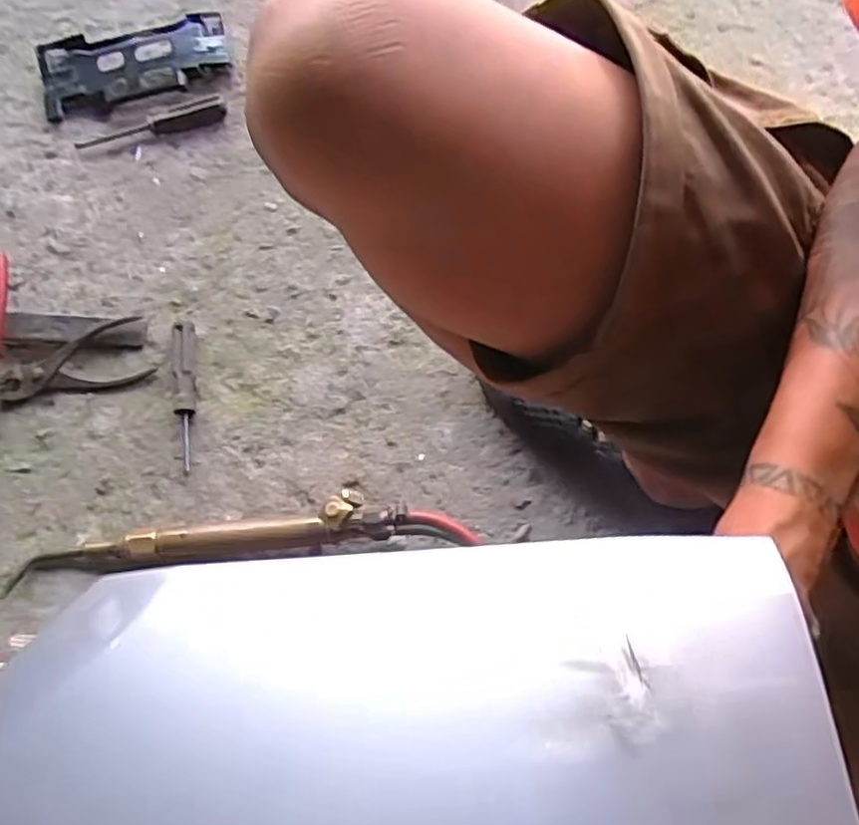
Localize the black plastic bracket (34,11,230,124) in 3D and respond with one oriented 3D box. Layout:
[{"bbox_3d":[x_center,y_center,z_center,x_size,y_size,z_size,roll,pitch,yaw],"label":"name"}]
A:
[{"bbox_3d":[-0.326,-0.386,0.767,0.205,0.031,0.095,-12,71,-2],"label":"black plastic bracket"}]

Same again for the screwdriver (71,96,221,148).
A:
[{"bbox_3d":[-0.297,-0.304,0.743,0.160,0.017,0.025,-16,71,-3],"label":"screwdriver"}]

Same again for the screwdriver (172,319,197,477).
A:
[{"bbox_3d":[-0.229,-0.017,0.651,0.023,0.019,0.143,-10,71,-1],"label":"screwdriver"}]

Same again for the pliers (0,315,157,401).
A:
[{"bbox_3d":[-0.355,-0.036,0.661,0.171,0.020,0.061,-21,72,-5],"label":"pliers"}]

